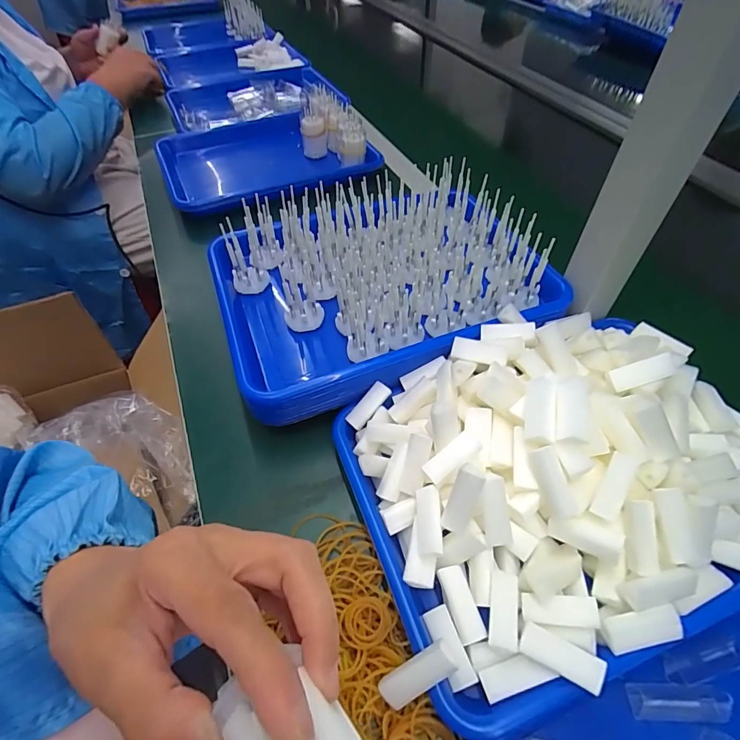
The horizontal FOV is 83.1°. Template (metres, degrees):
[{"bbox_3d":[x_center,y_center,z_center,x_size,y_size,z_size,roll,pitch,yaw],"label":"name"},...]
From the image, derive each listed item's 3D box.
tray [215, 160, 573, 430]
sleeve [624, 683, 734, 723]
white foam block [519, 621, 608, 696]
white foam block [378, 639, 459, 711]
[{"bbox_3d":[0.015,-0.108,0.439,0.346,0.073,0.247,-19,54,-14],"label":"tray"},{"bbox_3d":[0.194,0.208,0.261,0.058,0.011,0.018,1,52,1],"label":"sleeve"},{"bbox_3d":[0.115,0.172,0.251,0.045,0.006,0.019,14,50,35],"label":"white foam block"},{"bbox_3d":[0.029,0.182,0.249,0.048,0.010,0.017,-32,56,-3],"label":"white foam block"}]

